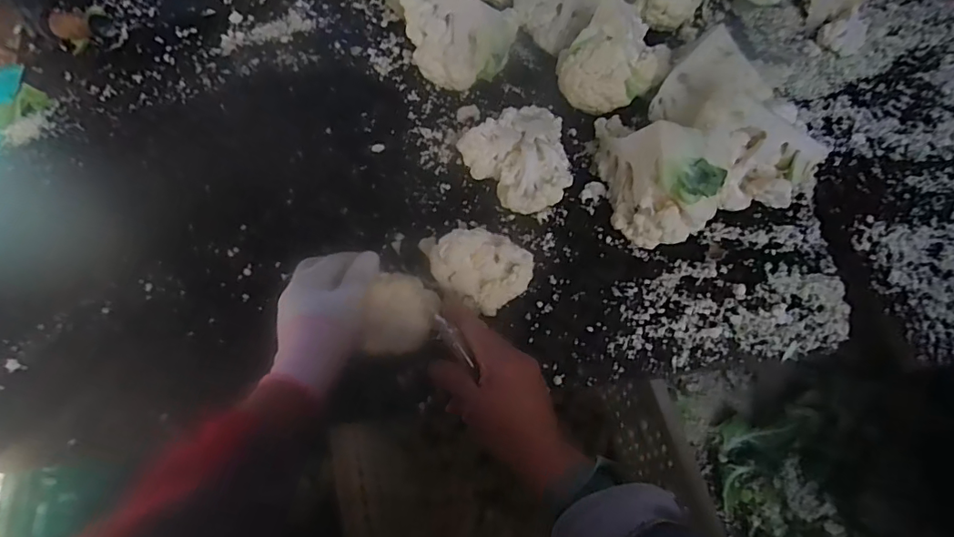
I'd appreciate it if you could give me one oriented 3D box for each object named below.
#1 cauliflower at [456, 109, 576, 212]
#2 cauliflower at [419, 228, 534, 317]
[{"bbox_3d":[0.057,-0.115,0.552,0.112,0.052,0.110,-36,68,-12],"label":"cauliflower"},{"bbox_3d":[0.004,0.005,0.477,0.093,0.089,0.062,-11,65,-1],"label":"cauliflower"}]

